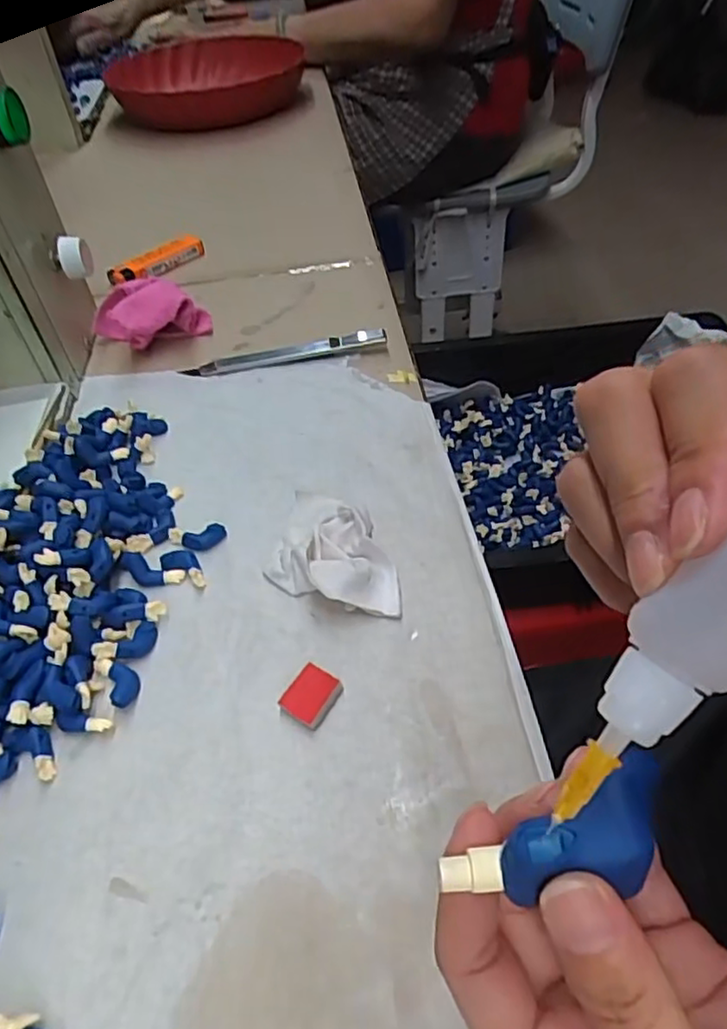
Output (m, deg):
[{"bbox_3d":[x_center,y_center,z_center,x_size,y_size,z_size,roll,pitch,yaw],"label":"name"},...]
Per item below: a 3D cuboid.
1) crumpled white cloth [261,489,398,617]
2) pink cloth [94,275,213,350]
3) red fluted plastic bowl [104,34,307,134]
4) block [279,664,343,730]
[{"bbox_3d":[-0.010,0.014,0.315,0.066,0.018,0.064,9,49,14],"label":"crumpled white cloth"},{"bbox_3d":[-0.145,-0.138,0.452,0.071,0.034,0.039,-23,49,-16],"label":"pink cloth"},{"bbox_3d":[-0.179,-0.532,0.800,0.229,0.044,0.240,-2,47,2],"label":"red fluted plastic bowl"},{"bbox_3d":[-0.021,0.074,0.272,0.020,0.005,0.023,23,53,24],"label":"block"}]

